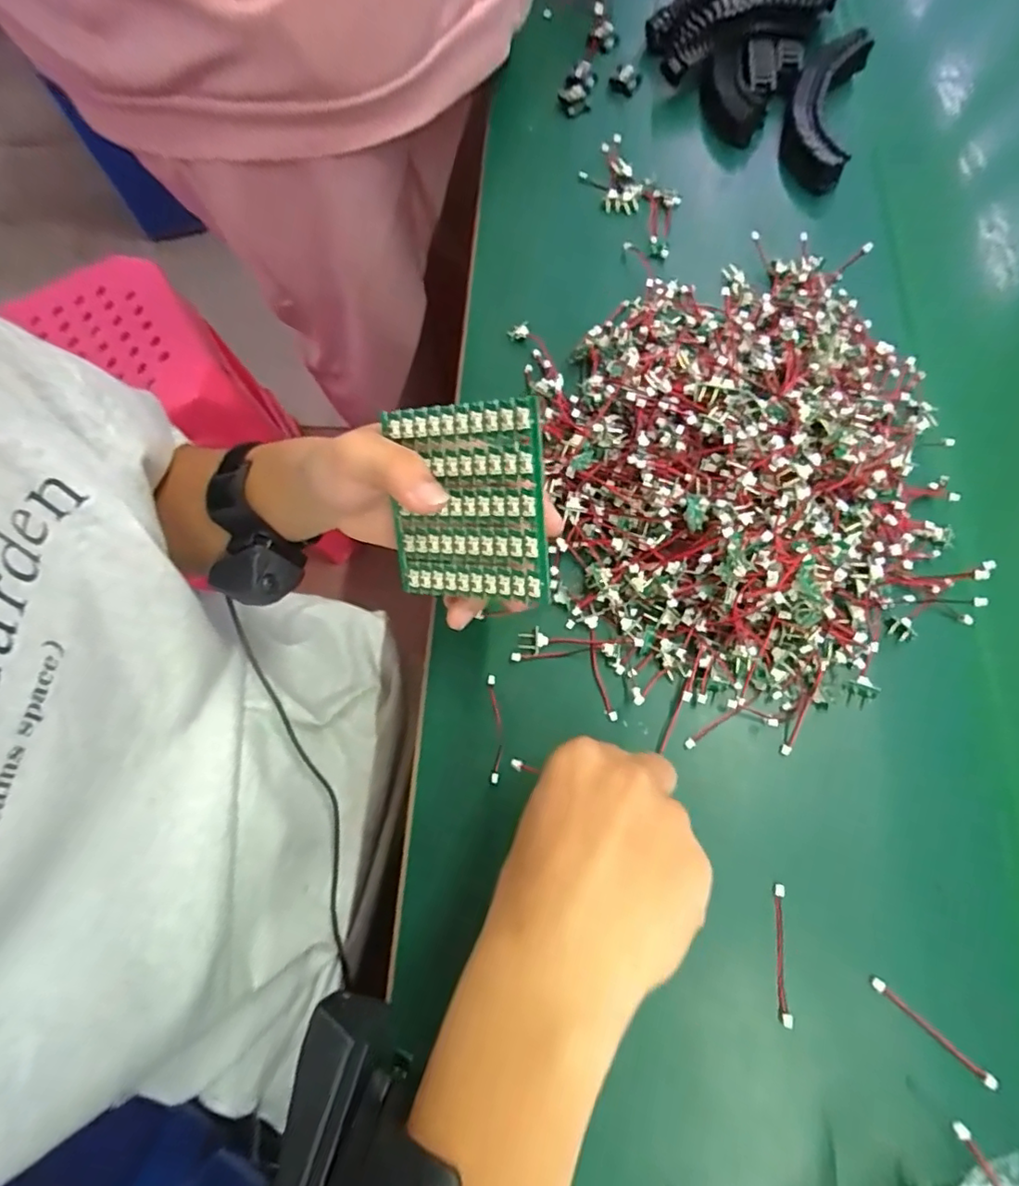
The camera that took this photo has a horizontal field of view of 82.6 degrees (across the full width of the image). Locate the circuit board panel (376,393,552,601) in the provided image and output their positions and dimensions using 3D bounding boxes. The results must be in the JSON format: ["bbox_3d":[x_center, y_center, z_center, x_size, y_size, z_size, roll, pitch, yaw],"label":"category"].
[{"bbox_3d":[-0.021,-0.040,0.264,0.078,0.006,0.086,5,108,29],"label":"circuit board panel"}]

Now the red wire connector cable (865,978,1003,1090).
[{"bbox_3d":[0.191,0.198,0.262,0.058,0.006,0.006,39,76,14],"label":"red wire connector cable"}]

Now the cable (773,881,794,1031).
[{"bbox_3d":[0.130,0.172,0.277,0.005,0.006,0.059,4,71,4],"label":"cable"}]

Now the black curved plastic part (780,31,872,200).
[{"bbox_3d":[0.240,-0.374,0.445,0.048,0.024,0.144,17,72,8],"label":"black curved plastic part"}]

